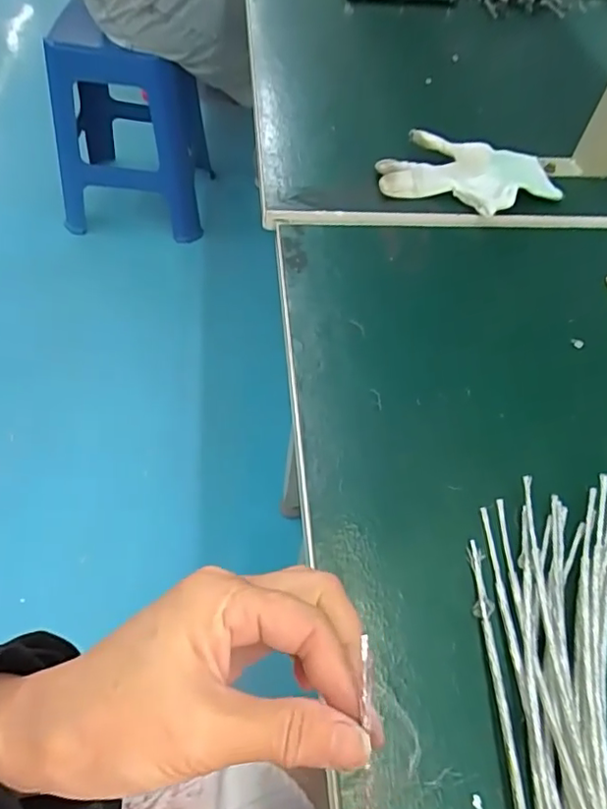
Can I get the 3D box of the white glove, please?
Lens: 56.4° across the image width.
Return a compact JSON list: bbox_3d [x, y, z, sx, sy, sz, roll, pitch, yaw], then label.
[{"bbox_3d":[0.152,-0.210,0.521,0.161,0.028,0.081,7,55,-1],"label":"white glove"}]

